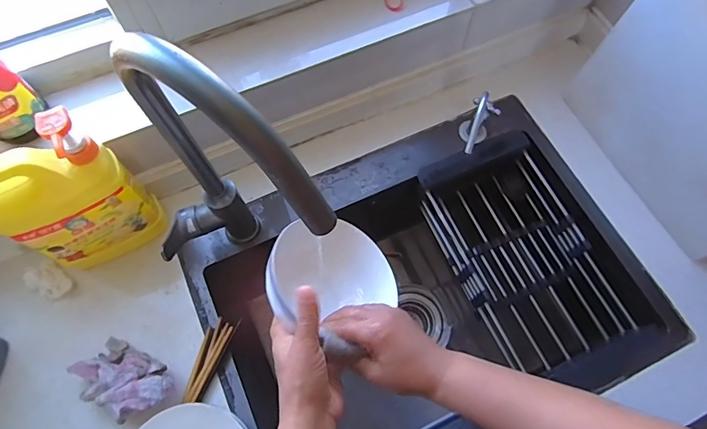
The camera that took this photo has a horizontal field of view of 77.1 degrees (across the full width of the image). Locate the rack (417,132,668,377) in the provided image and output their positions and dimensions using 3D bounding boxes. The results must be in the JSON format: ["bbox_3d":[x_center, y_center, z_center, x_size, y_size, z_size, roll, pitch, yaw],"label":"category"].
[{"bbox_3d":[0.258,0.065,0.671,0.199,0.091,0.354,-22,70,-9],"label":"rack"}]

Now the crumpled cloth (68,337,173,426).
[{"bbox_3d":[-0.275,0.200,0.537,0.120,0.058,0.071,25,70,10],"label":"crumpled cloth"}]

